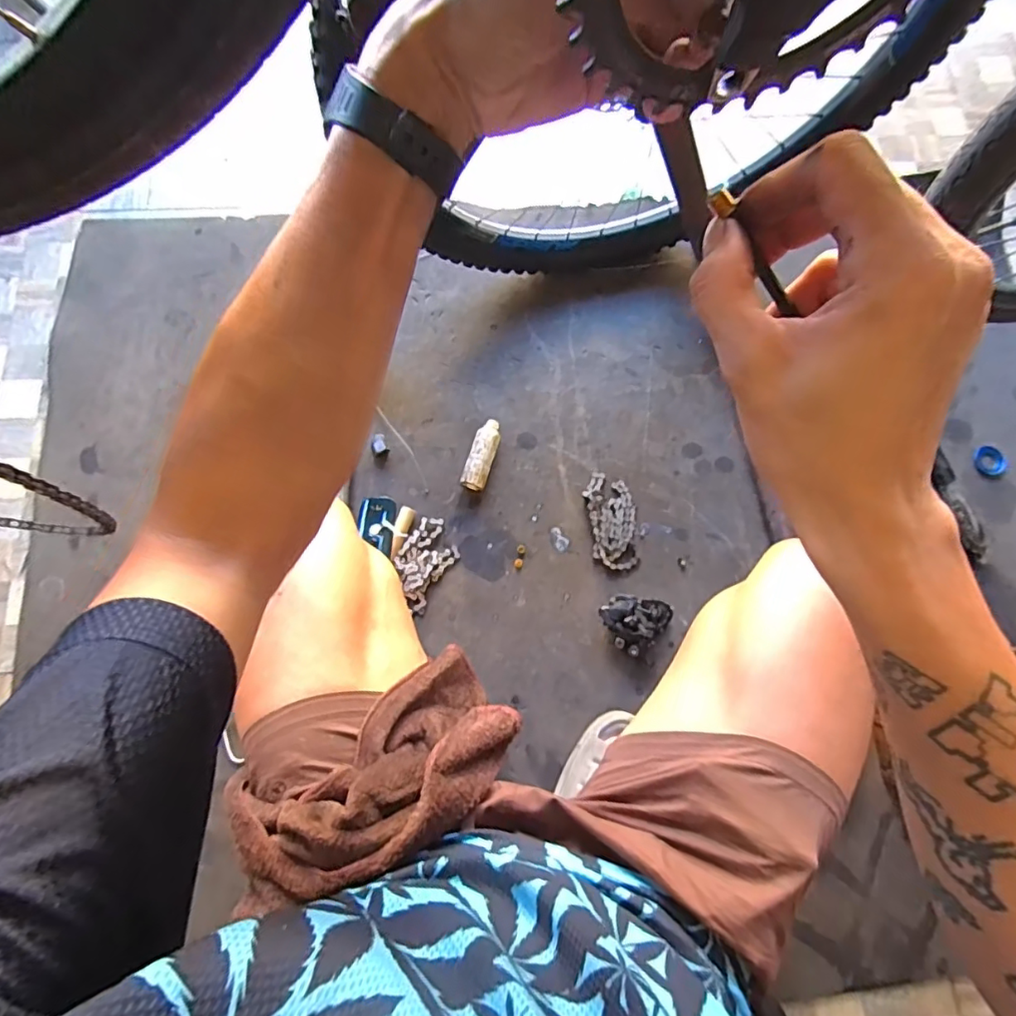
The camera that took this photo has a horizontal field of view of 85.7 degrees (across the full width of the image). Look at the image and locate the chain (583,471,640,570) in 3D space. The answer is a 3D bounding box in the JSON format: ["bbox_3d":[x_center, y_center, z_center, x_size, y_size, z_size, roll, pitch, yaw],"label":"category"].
[{"bbox_3d":[0.171,0.020,0.891,0.079,0.016,0.160,-7,78,-7],"label":"chain"}]

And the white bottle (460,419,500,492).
[{"bbox_3d":[-0.040,-0.086,0.897,0.042,0.041,0.122,19,76,3],"label":"white bottle"}]

